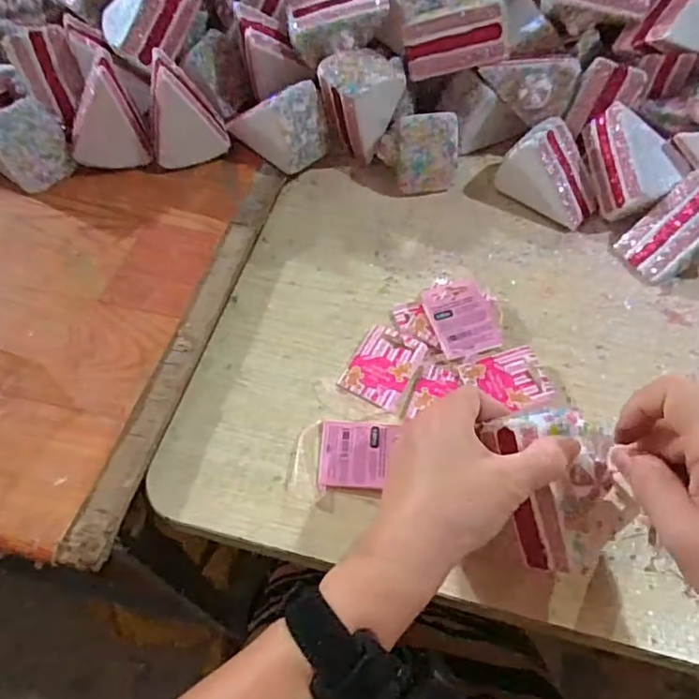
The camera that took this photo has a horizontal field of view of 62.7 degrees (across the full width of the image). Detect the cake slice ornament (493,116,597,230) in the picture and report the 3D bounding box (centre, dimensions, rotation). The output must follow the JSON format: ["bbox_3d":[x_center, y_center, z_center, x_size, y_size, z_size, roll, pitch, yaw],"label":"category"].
[{"bbox_3d":[0.181,-0.157,0.509,0.055,0.063,0.085,-39,65,-22],"label":"cake slice ornament"}]

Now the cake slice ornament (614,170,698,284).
[{"bbox_3d":[0.272,-0.100,0.468,0.079,0.059,0.060,-21,60,-13],"label":"cake slice ornament"}]

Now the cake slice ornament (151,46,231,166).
[{"bbox_3d":[-0.147,-0.210,0.500,0.067,0.082,0.051,-22,60,-13],"label":"cake slice ornament"}]

